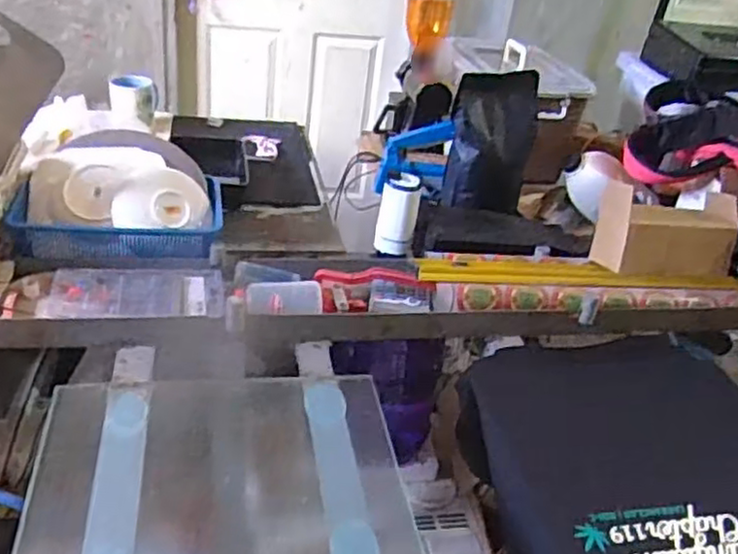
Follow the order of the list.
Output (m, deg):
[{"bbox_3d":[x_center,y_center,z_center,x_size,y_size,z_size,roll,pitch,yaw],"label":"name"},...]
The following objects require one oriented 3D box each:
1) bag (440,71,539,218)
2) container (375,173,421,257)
[{"bbox_3d":[0.224,-0.245,1.309,0.154,0.243,0.116,13,32,8],"label":"bag"},{"bbox_3d":[0.048,-0.103,1.191,0.064,0.128,0.055,8,32,0],"label":"container"}]

